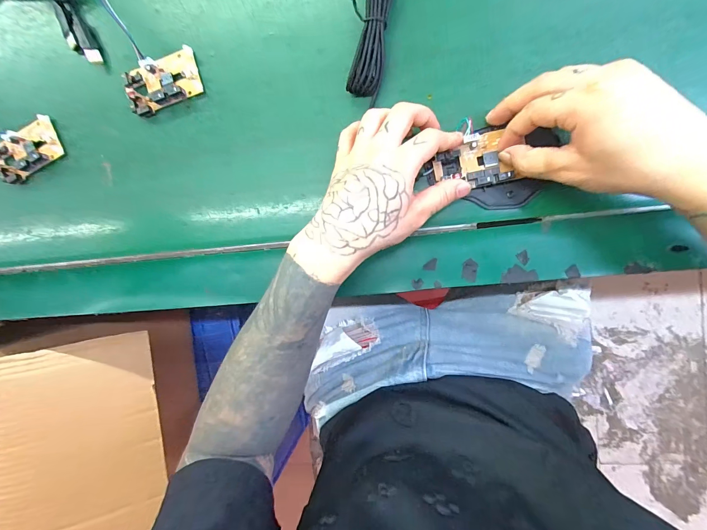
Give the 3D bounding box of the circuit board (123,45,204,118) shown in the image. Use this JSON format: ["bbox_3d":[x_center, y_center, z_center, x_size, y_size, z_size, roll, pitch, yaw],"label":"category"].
[{"bbox_3d":[-0.188,-0.180,0.318,0.072,0.013,0.047,-16,90,8],"label":"circuit board"}]

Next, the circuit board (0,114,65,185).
[{"bbox_3d":[-0.345,-0.121,0.341,0.071,0.013,0.047,-23,89,8],"label":"circuit board"}]

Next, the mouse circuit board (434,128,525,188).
[{"bbox_3d":[0.102,-0.088,0.277,0.060,0.017,0.044,-14,90,8],"label":"mouse circuit board"}]

